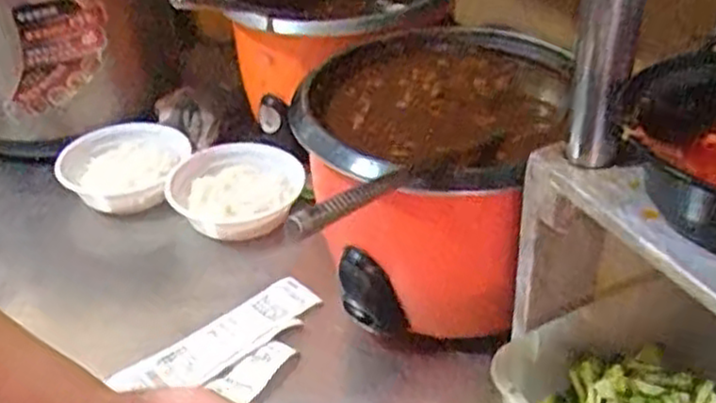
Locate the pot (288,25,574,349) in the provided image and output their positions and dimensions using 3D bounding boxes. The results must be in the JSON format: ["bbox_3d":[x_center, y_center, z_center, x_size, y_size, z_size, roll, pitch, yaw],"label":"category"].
[{"bbox_3d":[0.084,-0.006,0.744,0.273,0.211,0.317,-8,35,-7],"label":"pot"}]

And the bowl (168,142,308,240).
[{"bbox_3d":[-0.152,-0.010,0.941,0.163,0.064,0.139,7,36,15],"label":"bowl"}]

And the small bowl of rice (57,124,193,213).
[{"bbox_3d":[-0.307,-0.036,0.988,0.153,0.074,0.146,3,35,10],"label":"small bowl of rice"}]

